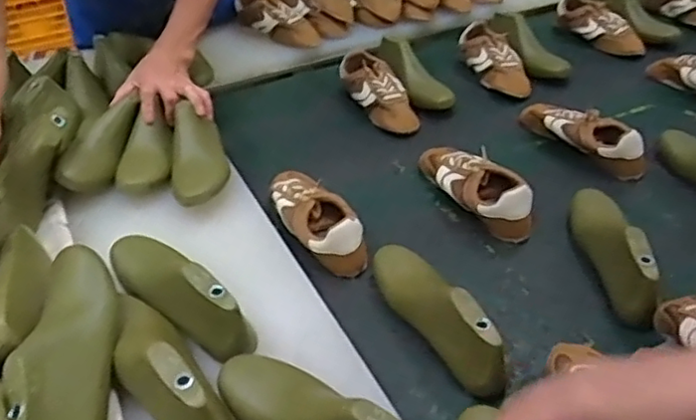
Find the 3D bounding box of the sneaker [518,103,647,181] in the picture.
[{"bbox_3d":[0.374,-0.129,1.021,0.075,0.061,0.217,-19,41,-18],"label":"sneaker"}]

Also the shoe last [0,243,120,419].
[{"bbox_3d":[-0.259,0.129,0.606,0.075,0.067,0.228,-7,38,-3],"label":"shoe last"}]

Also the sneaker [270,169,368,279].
[{"bbox_3d":[-0.047,0.004,0.856,0.077,0.063,0.203,-23,42,-23],"label":"sneaker"}]

